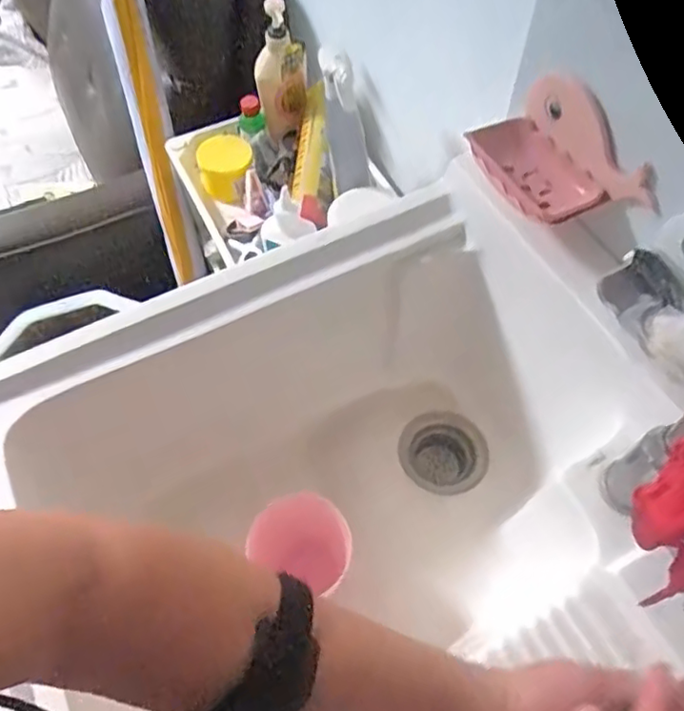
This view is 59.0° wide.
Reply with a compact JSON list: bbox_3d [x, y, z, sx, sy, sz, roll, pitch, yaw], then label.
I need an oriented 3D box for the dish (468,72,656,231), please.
[{"bbox_3d":[0.191,-0.175,0.544,0.091,0.067,0.154,-25,63,-13],"label":"dish"}]

